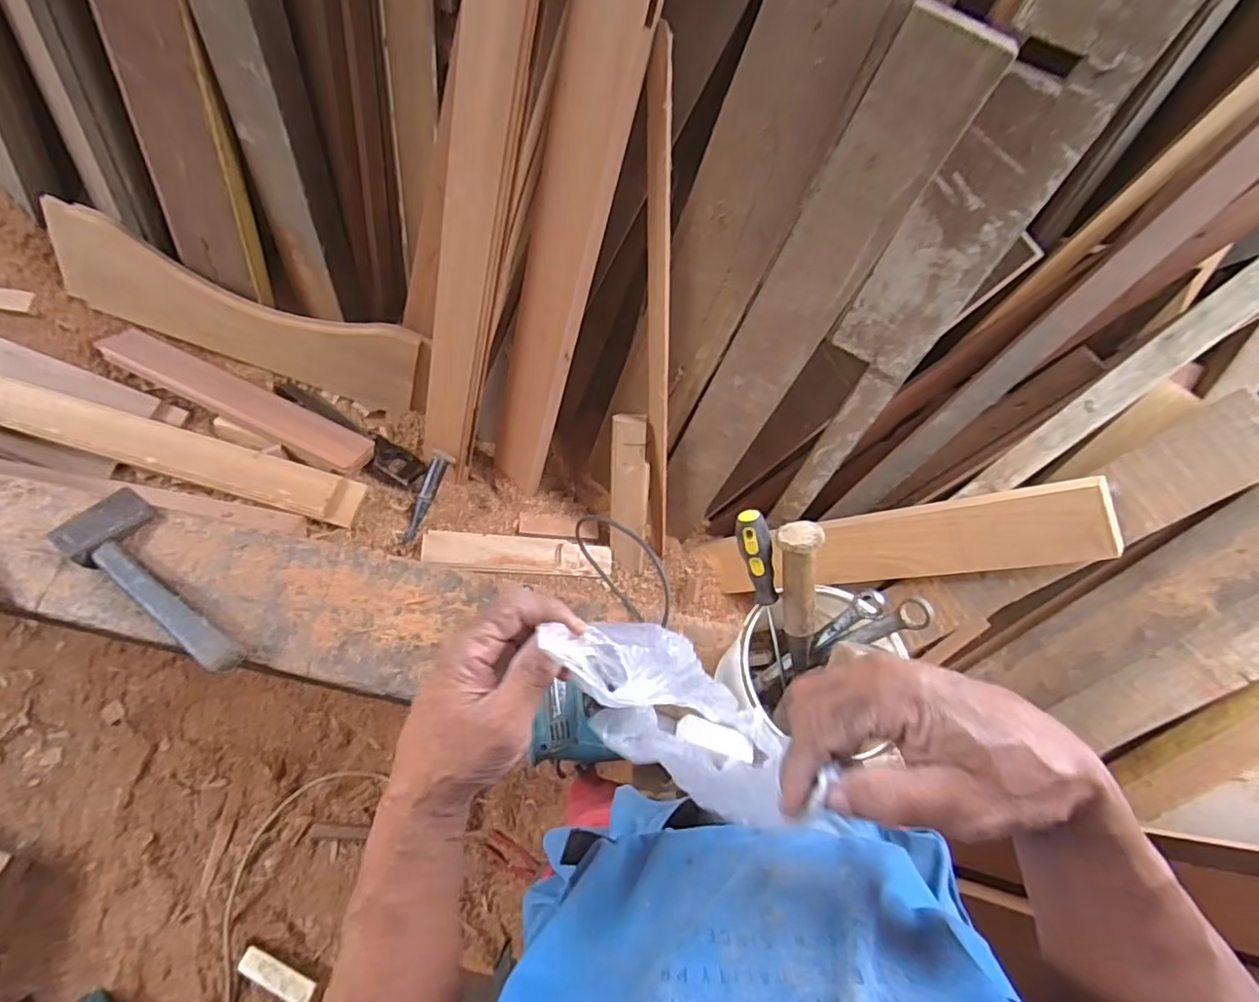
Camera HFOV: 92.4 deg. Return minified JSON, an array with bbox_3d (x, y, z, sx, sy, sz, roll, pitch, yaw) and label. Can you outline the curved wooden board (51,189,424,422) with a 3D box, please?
[{"bbox_3d":[-0.728,-0.350,1.173,0.689,0.198,0.031,20,38,-8],"label":"curved wooden board"}]

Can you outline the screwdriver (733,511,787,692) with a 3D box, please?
[{"bbox_3d":[0.144,0.109,0.639,0.031,0.218,0.026,-20,26,-8],"label":"screwdriver"}]

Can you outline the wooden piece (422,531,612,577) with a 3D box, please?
[{"bbox_3d":[-0.207,0.103,1.161,0.359,0.029,0.076,6,64,-20],"label":"wooden piece"}]

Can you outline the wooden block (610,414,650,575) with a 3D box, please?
[{"bbox_3d":[0.000,-0.003,1.155,0.069,0.350,0.029,2,37,2],"label":"wooden block"}]

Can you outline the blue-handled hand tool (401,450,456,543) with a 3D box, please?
[{"bbox_3d":[-0.387,-0.008,1.150,0.043,0.032,0.181,21,86,10],"label":"blue-handled hand tool"}]

